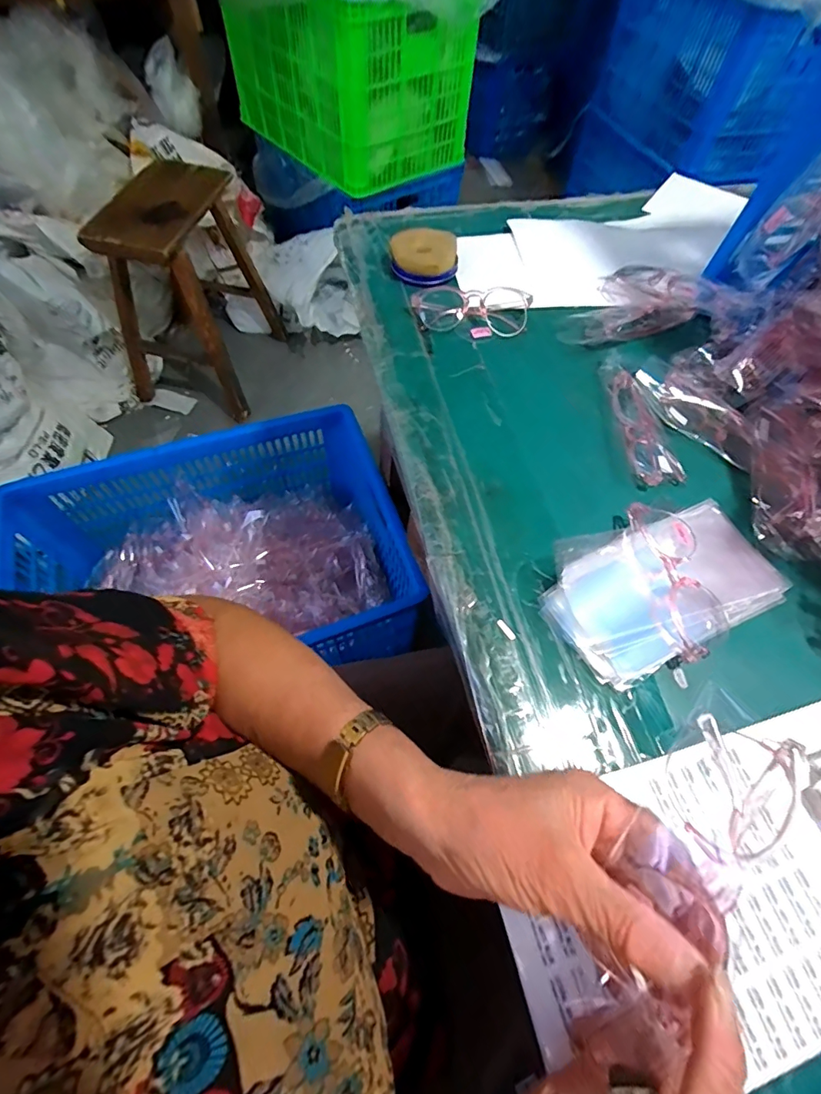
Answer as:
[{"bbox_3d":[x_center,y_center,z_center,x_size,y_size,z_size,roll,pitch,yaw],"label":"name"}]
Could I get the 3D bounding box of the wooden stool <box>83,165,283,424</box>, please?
[{"bbox_3d":[-0.608,-0.718,1.315,0.359,0.484,0.466,19,62,7],"label":"wooden stool"}]

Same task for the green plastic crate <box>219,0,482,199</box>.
[{"bbox_3d":[-0.197,-1.404,1.370,0.450,0.393,0.654,-36,69,-20],"label":"green plastic crate"}]

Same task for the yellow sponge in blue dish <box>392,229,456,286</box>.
[{"bbox_3d":[0.015,-0.324,0.522,0.072,0.031,0.062,6,61,0],"label":"yellow sponge in blue dish"}]

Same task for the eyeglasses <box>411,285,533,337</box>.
[{"bbox_3d":[0.062,-0.247,0.483,0.120,0.026,0.062,14,62,5],"label":"eyeglasses"}]

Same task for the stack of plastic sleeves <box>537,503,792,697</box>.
[{"bbox_3d":[0.189,0.023,0.344,0.187,0.025,0.100,-22,65,-14],"label":"stack of plastic sleeves"}]

